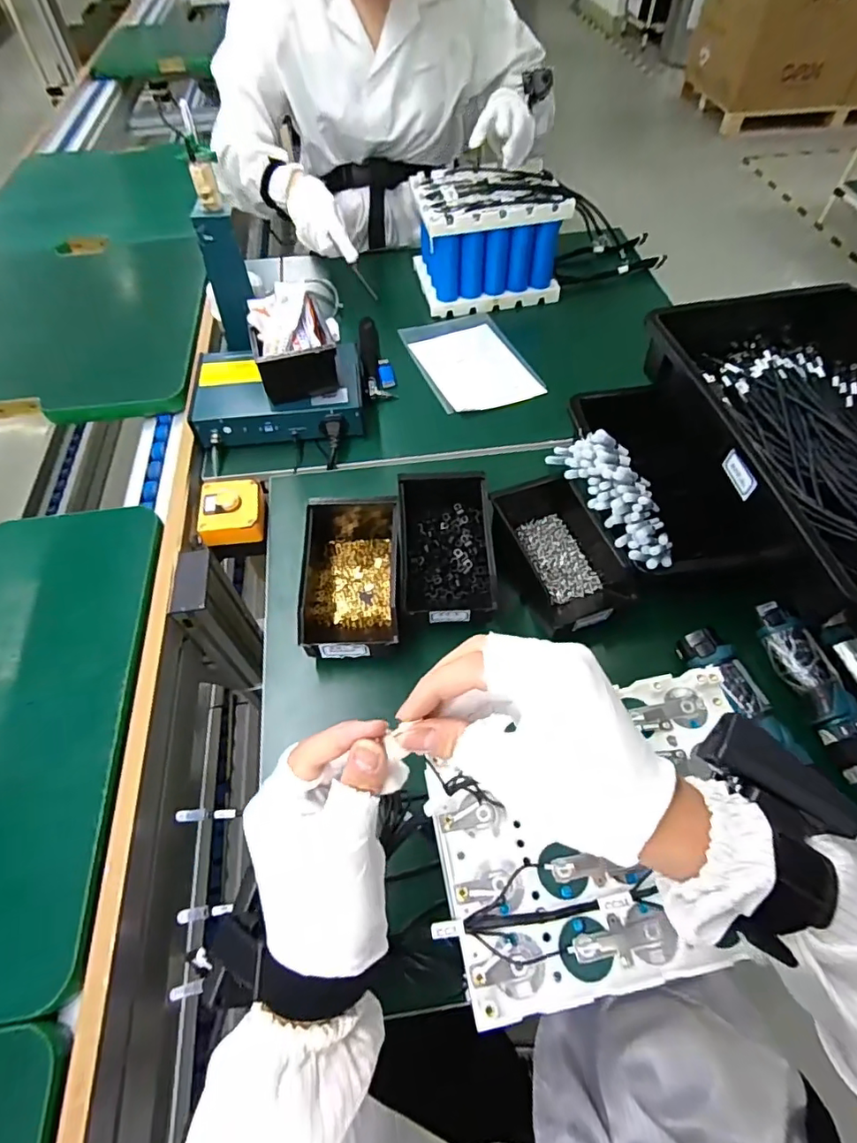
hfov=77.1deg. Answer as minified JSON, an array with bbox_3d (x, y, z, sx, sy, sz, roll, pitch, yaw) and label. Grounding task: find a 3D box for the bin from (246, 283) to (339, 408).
[{"bbox_3d":[-0.187,-0.317,0.743,0.103,0.076,0.153,-12,57,-7],"label":"bin"}]

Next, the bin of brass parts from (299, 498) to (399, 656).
[{"bbox_3d":[-0.085,0.002,0.604,0.106,0.077,0.189,-1,56,1],"label":"bin of brass parts"}]

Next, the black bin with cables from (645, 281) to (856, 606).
[{"bbox_3d":[0.448,-0.152,0.571,0.297,0.128,0.510,-11,57,-6],"label":"black bin with cables"}]

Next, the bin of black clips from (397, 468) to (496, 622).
[{"bbox_3d":[0.020,-0.030,0.619,0.103,0.068,0.182,-4,56,-1],"label":"bin of black clips"}]

